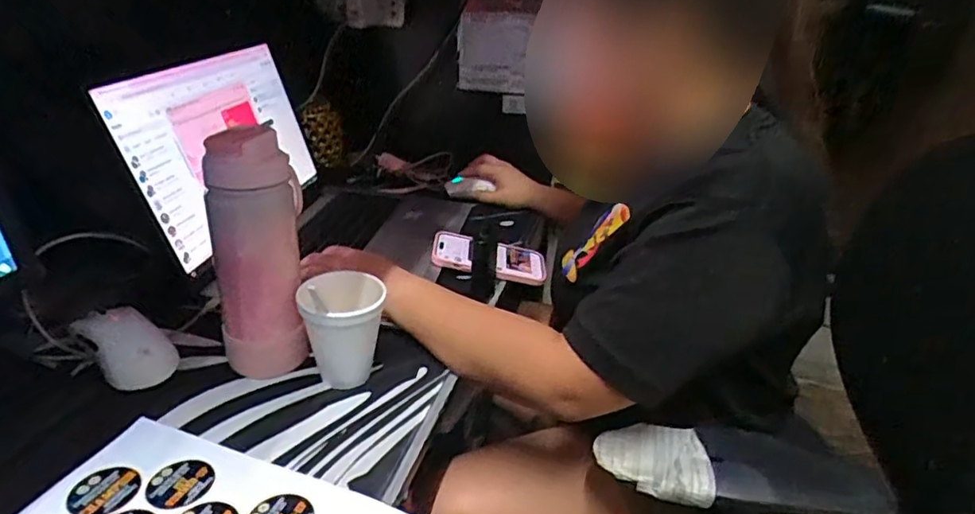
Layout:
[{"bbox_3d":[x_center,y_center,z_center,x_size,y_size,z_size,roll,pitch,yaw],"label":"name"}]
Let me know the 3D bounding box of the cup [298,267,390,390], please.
[{"bbox_3d":[-0.132,0.069,0.547,0.070,0.103,0.078,4,26,-2],"label":"cup"}]

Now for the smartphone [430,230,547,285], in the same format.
[{"bbox_3d":[0.003,-0.001,0.774,0.150,0.011,0.069,12,35,-10],"label":"smartphone"}]

